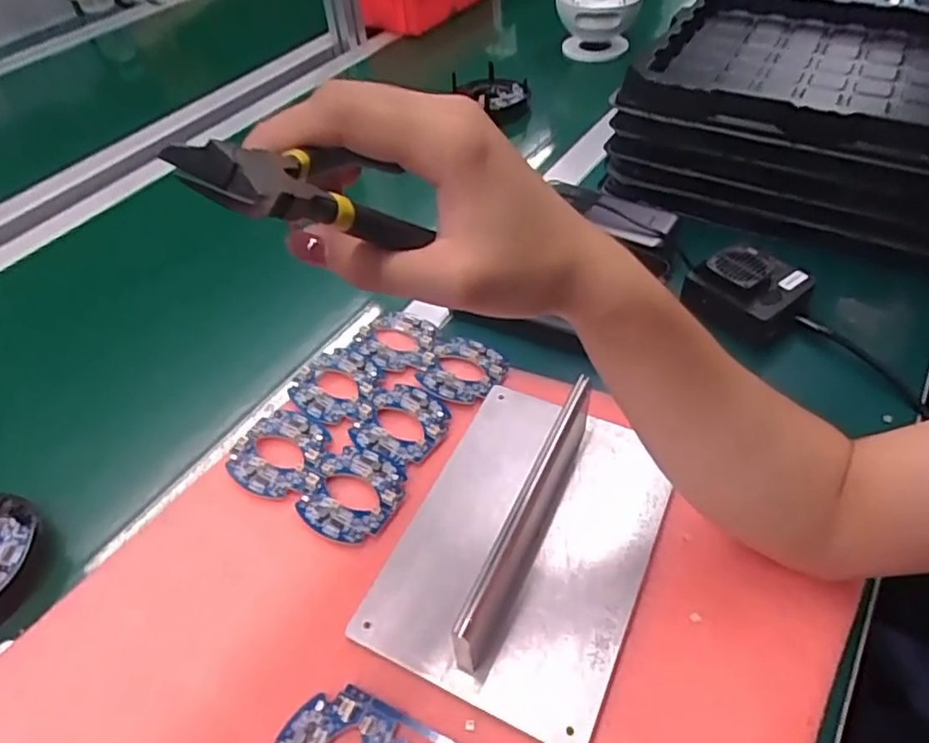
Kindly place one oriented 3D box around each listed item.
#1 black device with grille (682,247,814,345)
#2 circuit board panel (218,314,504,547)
[{"bbox_3d":[0.231,-0.069,0.512,0.079,0.044,0.079,-33,54,-22],"label":"black device with grille"},{"bbox_3d":[-0.069,0.027,0.458,0.130,0.008,0.189,26,56,25],"label":"circuit board panel"}]

